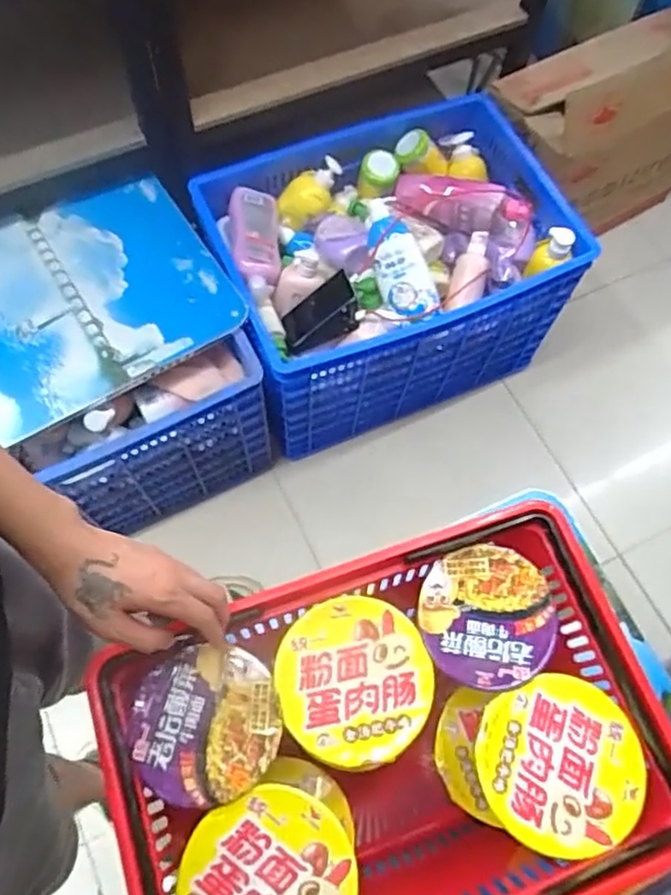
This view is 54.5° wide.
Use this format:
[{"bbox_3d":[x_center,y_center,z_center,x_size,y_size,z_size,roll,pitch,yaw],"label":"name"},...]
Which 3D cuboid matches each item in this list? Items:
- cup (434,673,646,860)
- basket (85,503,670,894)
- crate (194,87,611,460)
[{"bbox_3d":[0.191,0.302,0.629,0.153,0.122,0.138,-6,67,-5],"label":"cup"},{"bbox_3d":[0.049,0.304,0.661,0.448,0.236,0.310,-18,68,-10],"label":"basket"},{"bbox_3d":[0.107,-0.345,1.357,0.652,0.421,0.435,-21,69,-11],"label":"crate"}]

